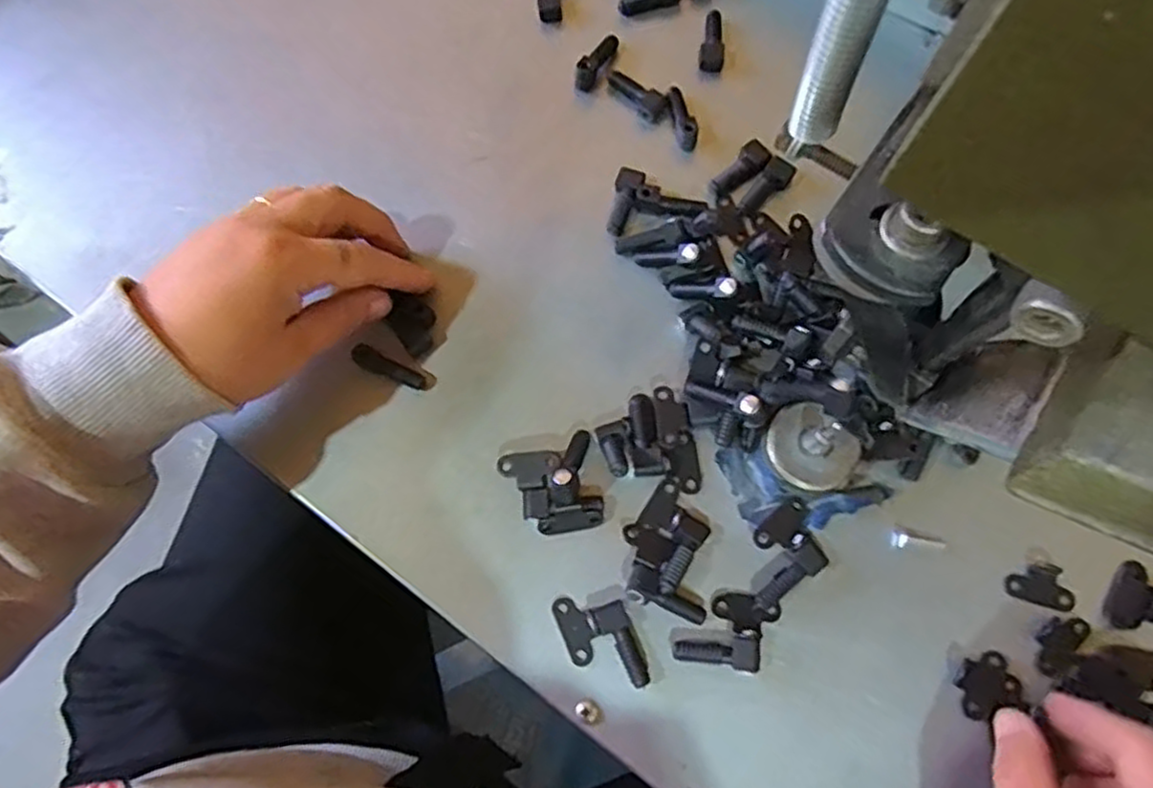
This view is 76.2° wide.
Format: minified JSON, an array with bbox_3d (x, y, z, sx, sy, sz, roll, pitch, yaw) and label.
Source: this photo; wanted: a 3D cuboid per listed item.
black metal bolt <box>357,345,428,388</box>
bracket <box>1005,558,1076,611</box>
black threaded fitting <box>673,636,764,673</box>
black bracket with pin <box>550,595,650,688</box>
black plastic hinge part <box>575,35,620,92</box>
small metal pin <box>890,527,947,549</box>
[{"bbox_3d":[-0.087,-0.012,0.351,0.040,0.006,0.010,24,75,-12],"label":"black metal bolt"},{"bbox_3d":[0.200,0.081,0.316,0.028,0.004,0.019,14,75,6],"label":"bracket"},{"bbox_3d":[0.060,0.109,0.310,0.037,0.009,0.014,1,74,2],"label":"black threaded fitting"},{"bbox_3d":[0.010,0.106,0.314,0.029,0.009,0.045,-24,75,-5],"label":"black bracket with pin"},{"bbox_3d":[0.011,-0.181,0.396,0.009,0.019,0.037,25,76,9],"label":"black plastic hinge part"},{"bbox_3d":[0.150,0.064,0.321,0.024,0.004,0.009,10,75,5],"label":"small metal pin"}]

